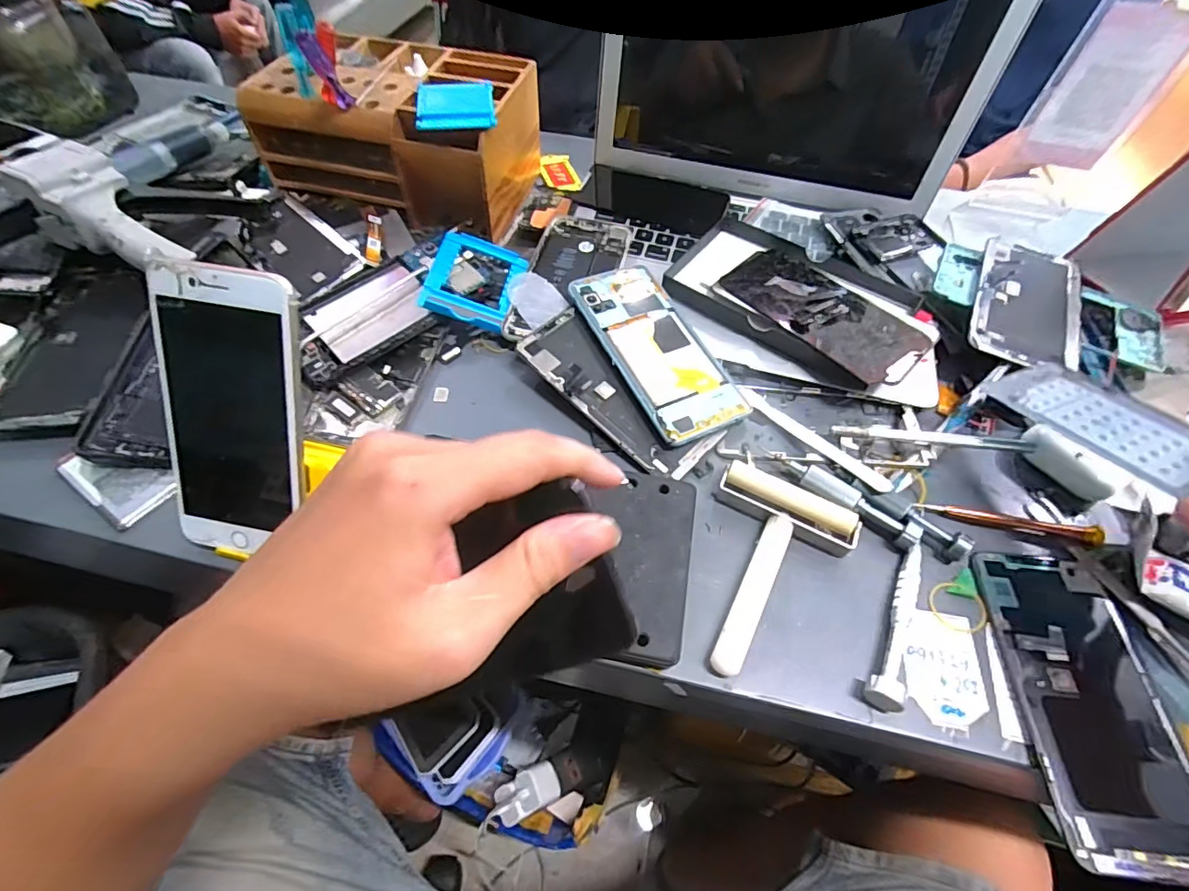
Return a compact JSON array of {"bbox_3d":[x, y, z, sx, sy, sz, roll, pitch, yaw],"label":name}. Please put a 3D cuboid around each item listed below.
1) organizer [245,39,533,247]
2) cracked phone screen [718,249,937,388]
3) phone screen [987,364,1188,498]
[{"bbox_3d":[-0.168,-0.281,0.464,0.208,0.092,0.136,13,55,7],"label":"organizer"},{"bbox_3d":[0.171,-0.104,0.391,0.071,0.008,0.152,-34,60,-16],"label":"cracked phone screen"},{"bbox_3d":[0.311,-0.005,0.289,0.068,0.006,0.150,-26,46,-19],"label":"phone screen"}]

